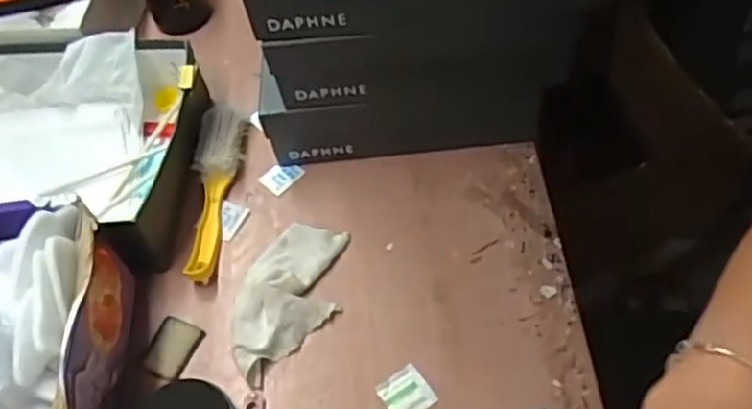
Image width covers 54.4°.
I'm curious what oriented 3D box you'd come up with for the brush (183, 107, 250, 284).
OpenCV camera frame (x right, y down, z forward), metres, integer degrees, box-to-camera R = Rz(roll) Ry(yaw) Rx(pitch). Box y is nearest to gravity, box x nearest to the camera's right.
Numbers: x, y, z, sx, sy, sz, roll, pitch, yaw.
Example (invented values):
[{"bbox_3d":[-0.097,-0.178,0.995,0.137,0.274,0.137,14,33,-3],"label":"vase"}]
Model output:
[{"bbox_3d":[-0.183,-0.013,0.816,0.052,0.032,0.214,0,56,7],"label":"brush"}]

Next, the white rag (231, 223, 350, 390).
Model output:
[{"bbox_3d":[-0.093,0.088,0.743,0.166,0.024,0.103,-40,60,-19],"label":"white rag"}]

